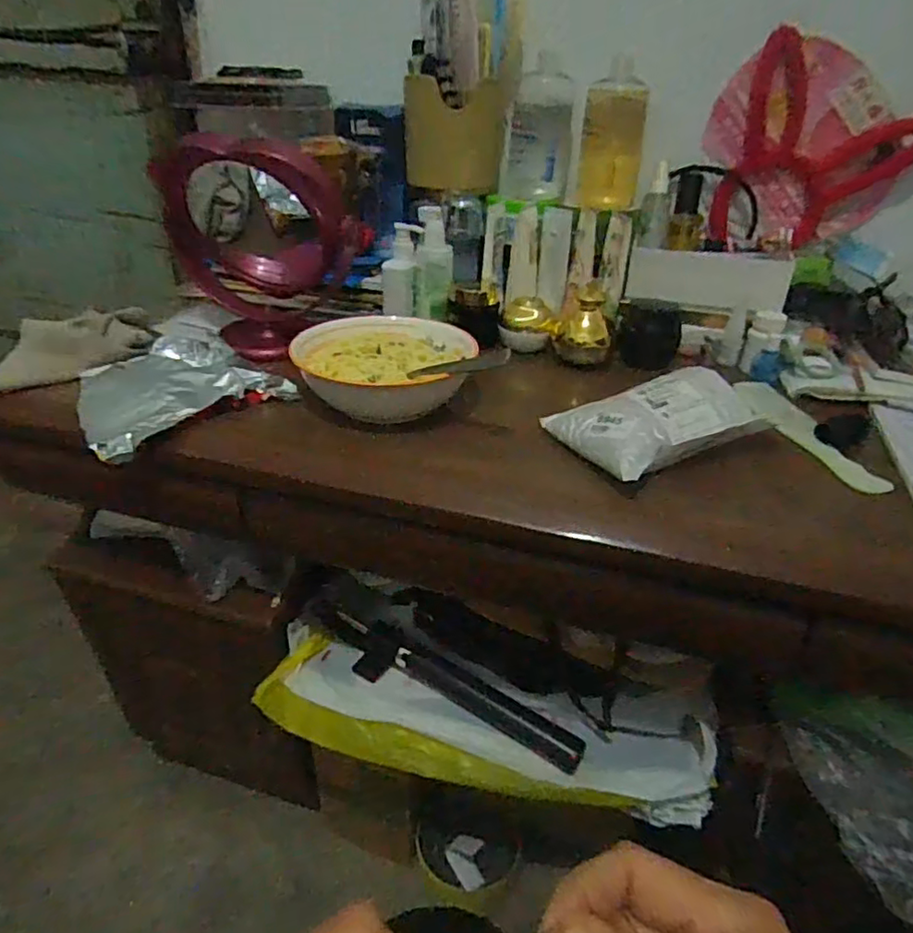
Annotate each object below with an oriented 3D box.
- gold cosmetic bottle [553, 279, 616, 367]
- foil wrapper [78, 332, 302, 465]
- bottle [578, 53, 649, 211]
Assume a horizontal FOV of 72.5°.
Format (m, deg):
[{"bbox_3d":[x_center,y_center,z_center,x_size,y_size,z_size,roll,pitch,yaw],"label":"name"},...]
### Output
[{"bbox_3d":[0.153,-0.166,0.726,0.063,0.083,0.058,11,32,13],"label":"gold cosmetic bottle"},{"bbox_3d":[-0.290,-0.083,0.631,0.183,0.039,0.184,-22,39,-35],"label":"foil wrapper"},{"bbox_3d":[0.190,-0.395,0.755,0.077,0.147,0.054,8,32,9],"label":"bottle"}]

